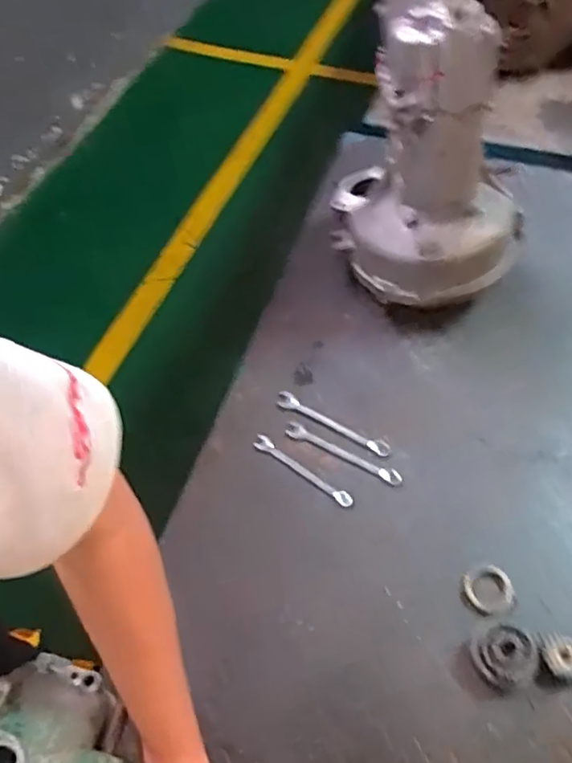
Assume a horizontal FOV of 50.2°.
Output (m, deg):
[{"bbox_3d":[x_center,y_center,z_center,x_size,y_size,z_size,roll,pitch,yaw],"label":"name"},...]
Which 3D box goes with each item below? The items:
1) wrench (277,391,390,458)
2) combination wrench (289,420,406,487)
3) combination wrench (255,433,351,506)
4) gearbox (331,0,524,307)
[{"bbox_3d":[0.067,0.060,0.880,0.177,0.016,0.026,24,60,17],"label":"wrench"},{"bbox_3d":[0.081,0.100,0.856,0.172,0.009,0.023,23,59,17],"label":"combination wrench"},{"bbox_3d":[0.023,0.125,0.852,0.160,0.012,0.021,31,62,21],"label":"combination wrench"},{"bbox_3d":[0.216,-0.330,0.854,0.284,0.461,0.259,9,56,8],"label":"gearbox"}]

